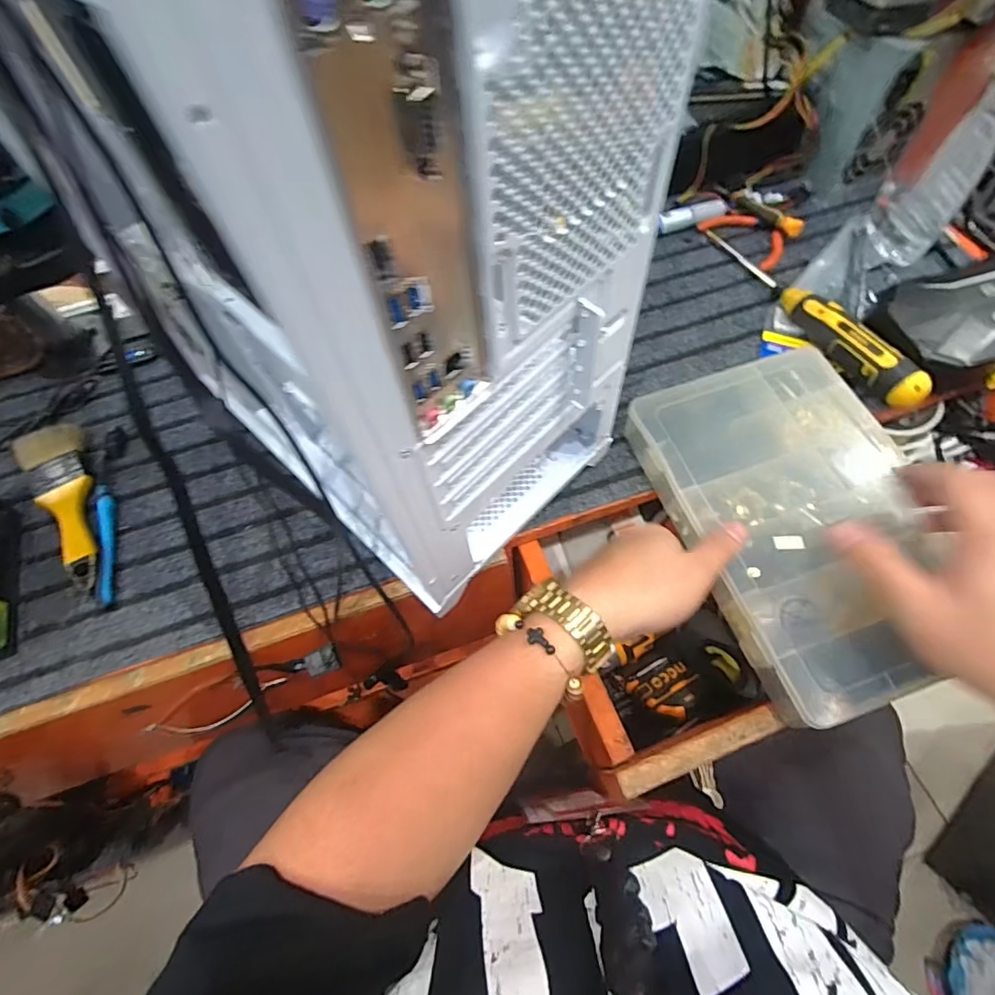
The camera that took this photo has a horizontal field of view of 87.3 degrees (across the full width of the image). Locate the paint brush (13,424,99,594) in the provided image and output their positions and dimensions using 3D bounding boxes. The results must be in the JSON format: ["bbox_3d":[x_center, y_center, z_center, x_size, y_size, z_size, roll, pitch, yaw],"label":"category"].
[{"bbox_3d":[-0.387,0.002,0.470,0.051,0.029,0.182,-33,64,-13],"label":"paint brush"}]

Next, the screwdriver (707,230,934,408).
[{"bbox_3d":[0.314,-0.196,0.526,0.031,0.039,0.286,-19,61,-6],"label":"screwdriver"}]

